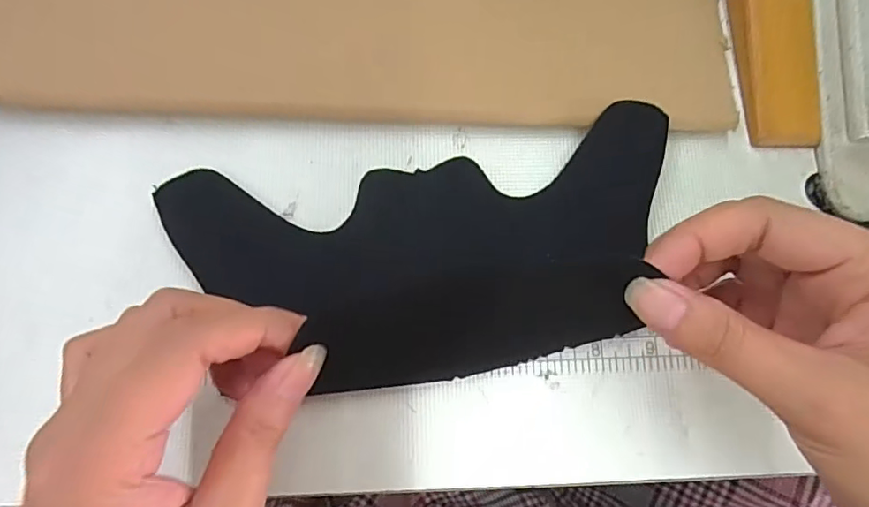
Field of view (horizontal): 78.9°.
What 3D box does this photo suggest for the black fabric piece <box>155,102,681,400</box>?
[{"bbox_3d":[0.001,0.000,0.233,0.218,0.016,0.102,-9,75,-5],"label":"black fabric piece"}]

